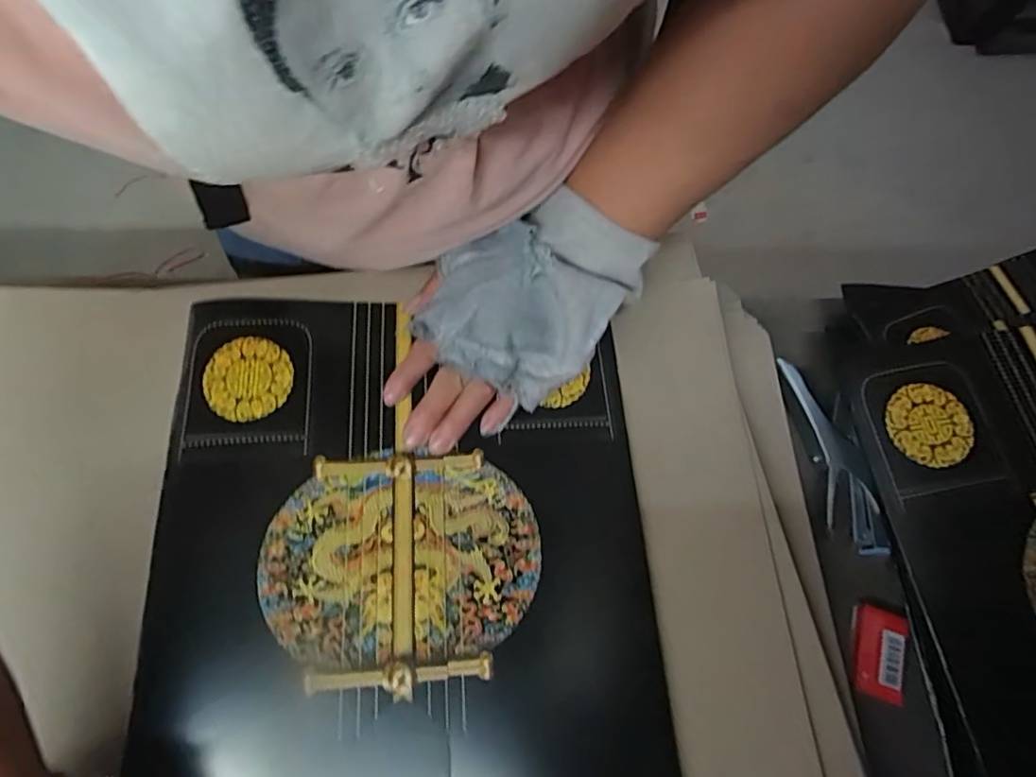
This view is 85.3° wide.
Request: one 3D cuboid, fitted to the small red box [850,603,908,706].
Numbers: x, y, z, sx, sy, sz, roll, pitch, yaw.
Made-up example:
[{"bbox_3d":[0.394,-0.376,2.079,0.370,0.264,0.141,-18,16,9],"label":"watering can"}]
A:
[{"bbox_3d":[0.227,0.166,0.356,0.033,0.011,0.053,17,69,2],"label":"small red box"}]

